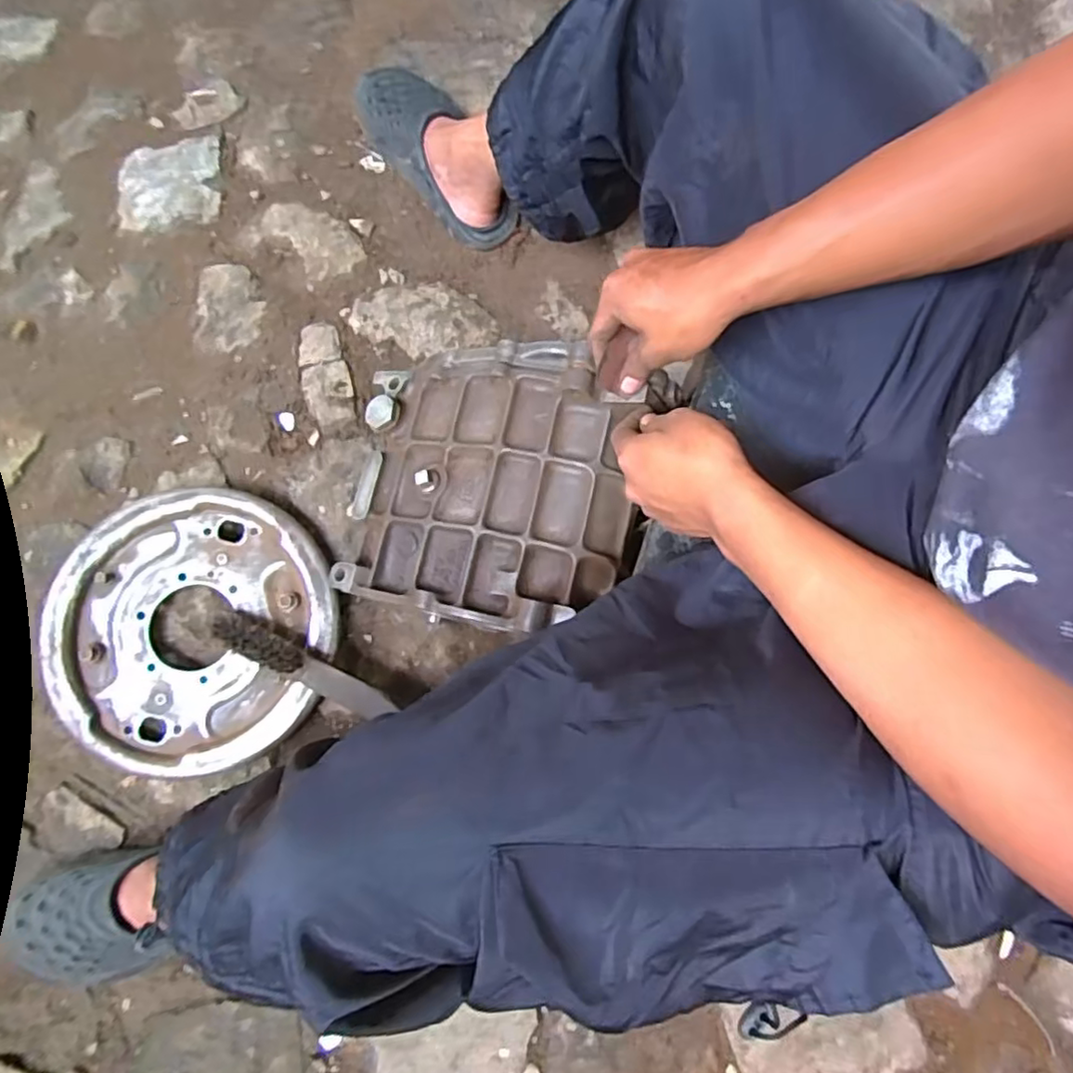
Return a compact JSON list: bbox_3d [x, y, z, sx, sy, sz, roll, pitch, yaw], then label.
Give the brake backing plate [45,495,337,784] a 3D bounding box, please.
[{"bbox_3d":[-0.365,0.101,0.696,0.285,0.056,0.297,0,76,-1],"label":"brake backing plate"}]

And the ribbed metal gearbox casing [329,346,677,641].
[{"bbox_3d":[-0.035,-0.042,0.584,0.262,0.098,0.254,11,83,17],"label":"ribbed metal gearbox casing"}]

